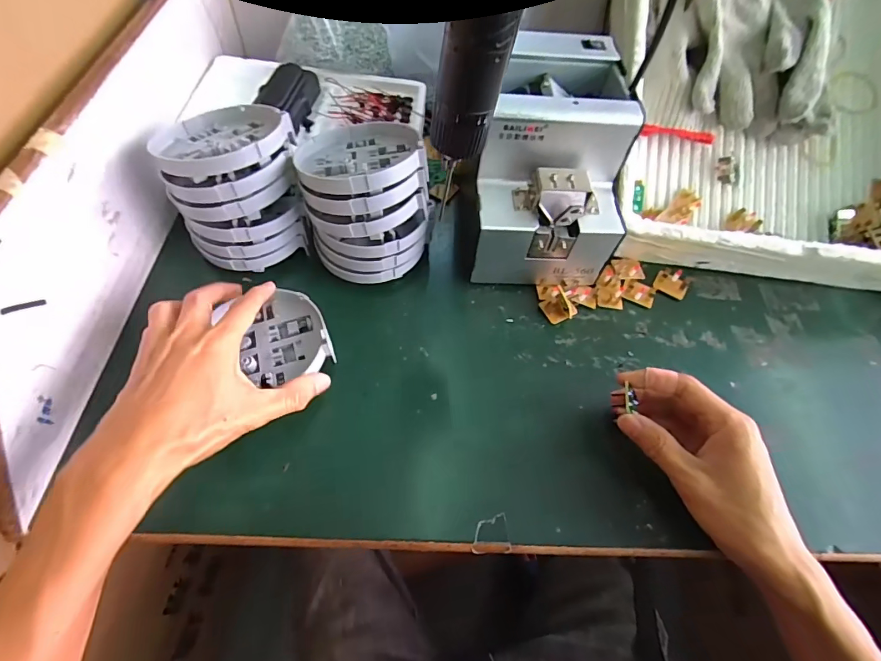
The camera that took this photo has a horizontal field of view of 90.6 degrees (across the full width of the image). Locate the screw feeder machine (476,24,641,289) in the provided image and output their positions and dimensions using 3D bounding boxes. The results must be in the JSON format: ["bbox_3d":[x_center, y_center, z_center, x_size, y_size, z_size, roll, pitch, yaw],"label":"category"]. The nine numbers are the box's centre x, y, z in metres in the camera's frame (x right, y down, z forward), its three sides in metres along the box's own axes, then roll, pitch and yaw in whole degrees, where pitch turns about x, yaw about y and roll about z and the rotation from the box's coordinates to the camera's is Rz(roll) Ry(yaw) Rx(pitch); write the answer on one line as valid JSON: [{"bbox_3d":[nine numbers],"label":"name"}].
[{"bbox_3d":[0.091,-0.151,0.400,0.121,0.155,0.169,0,58,-5],"label":"screw feeder machine"}]

